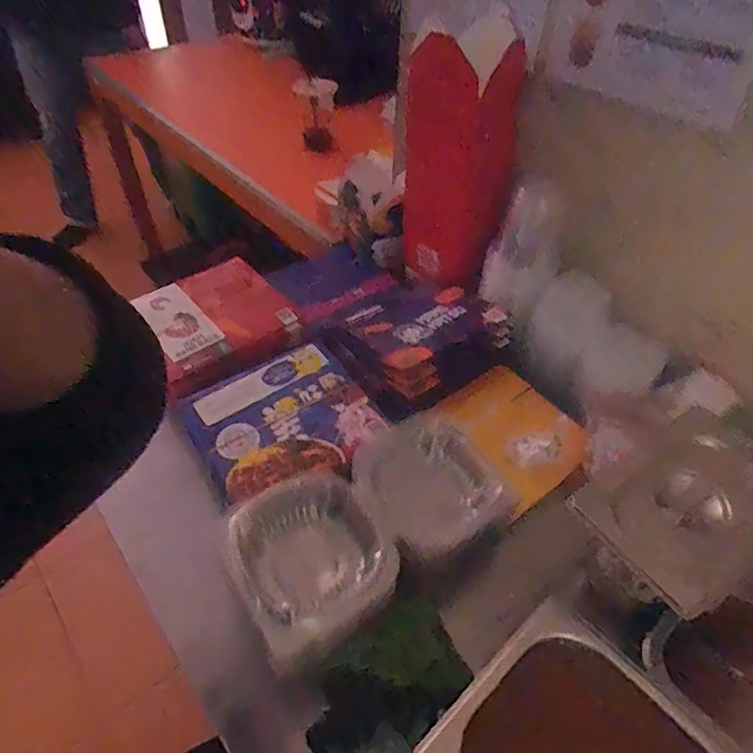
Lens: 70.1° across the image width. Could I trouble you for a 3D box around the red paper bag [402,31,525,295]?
[{"bbox_3d":[0.095,-0.242,0.679,0.128,0.311,0.041,11,47,8],"label":"red paper bag"}]

